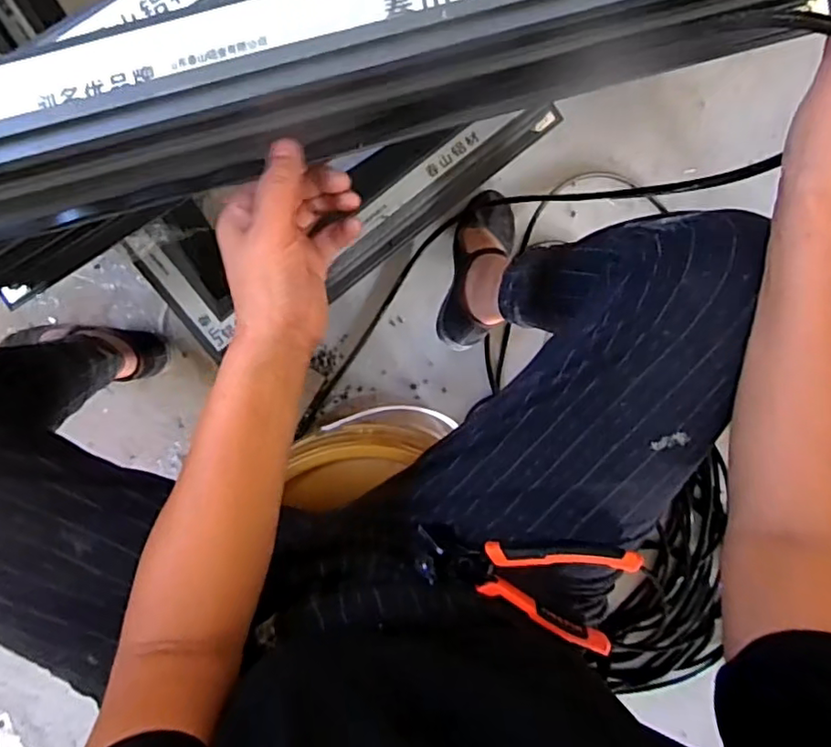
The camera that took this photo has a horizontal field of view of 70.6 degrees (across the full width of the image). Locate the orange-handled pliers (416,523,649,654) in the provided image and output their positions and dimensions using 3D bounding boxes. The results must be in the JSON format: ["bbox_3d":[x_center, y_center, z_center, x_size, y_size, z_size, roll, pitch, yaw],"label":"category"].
[{"bbox_3d":[0.085,0.170,0.471,0.165,0.041,0.089,6,98,-3],"label":"orange-handled pliers"}]

